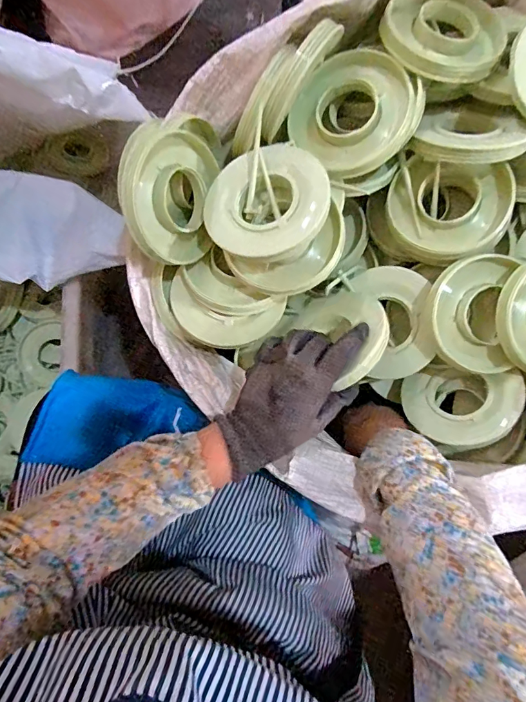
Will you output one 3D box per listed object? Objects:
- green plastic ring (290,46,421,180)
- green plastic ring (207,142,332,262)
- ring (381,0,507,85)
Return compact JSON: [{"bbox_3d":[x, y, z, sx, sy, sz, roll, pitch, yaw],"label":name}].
[{"bbox_3d":[0.098,-0.248,0.454,0.120,0.031,0.118,0,89,20],"label":"green plastic ring"},{"bbox_3d":[0.006,-0.154,0.439,0.127,0.019,0.118,-3,82,19],"label":"green plastic ring"},{"bbox_3d":[0.191,-0.338,0.446,0.123,0.031,0.101,25,77,5],"label":"ring"}]

